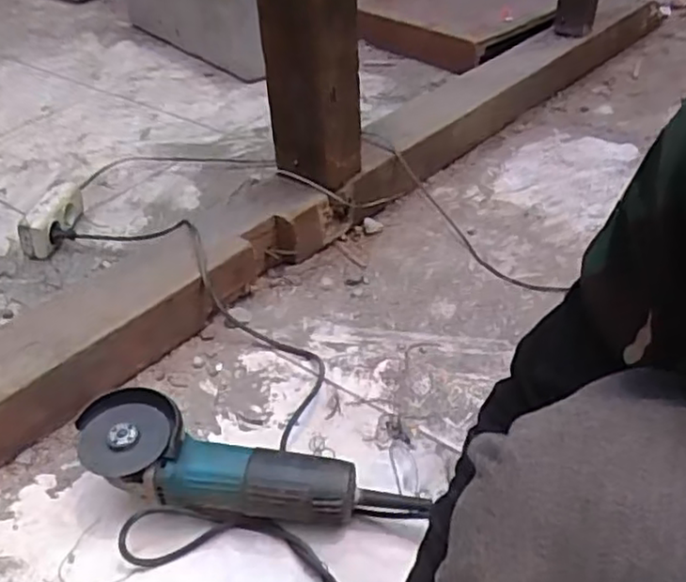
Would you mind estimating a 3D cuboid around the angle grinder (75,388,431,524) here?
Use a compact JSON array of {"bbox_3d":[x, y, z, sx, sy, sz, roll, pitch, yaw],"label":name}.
[{"bbox_3d":[-0.103,0.171,0.673,0.312,0.091,0.097,3,41,8],"label":"angle grinder"}]

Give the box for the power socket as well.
[{"bbox_3d":[-0.457,-0.115,1.075,0.051,0.062,0.144,4,41,9],"label":"power socket"}]

